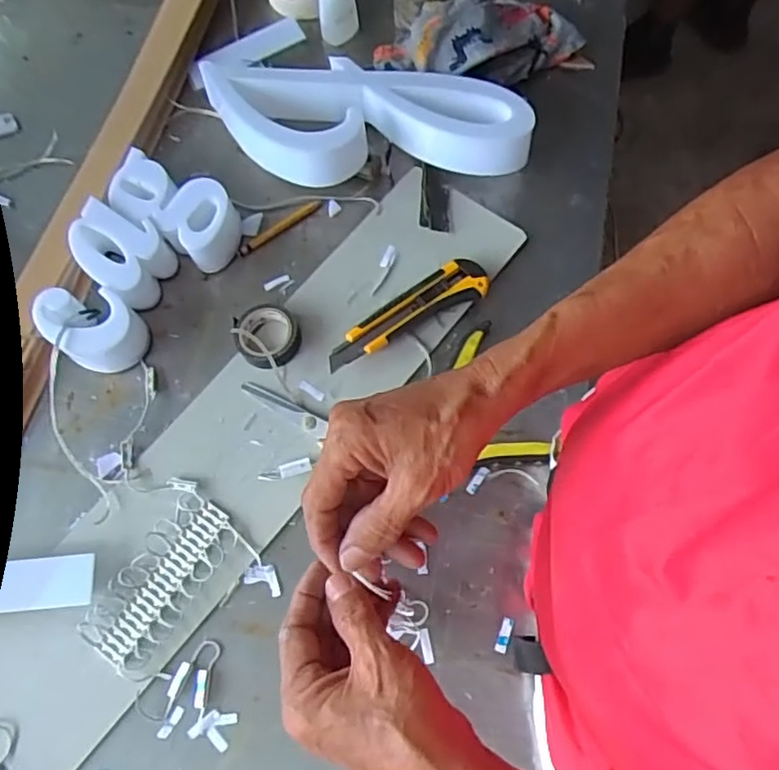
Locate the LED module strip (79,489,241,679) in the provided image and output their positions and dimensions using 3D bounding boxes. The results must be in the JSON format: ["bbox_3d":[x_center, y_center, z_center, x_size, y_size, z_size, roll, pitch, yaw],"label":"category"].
[{"bbox_3d":[-0.183,0.156,0.516,0.064,0.010,0.138,28,75,11],"label":"LED module strip"}]

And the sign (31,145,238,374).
[{"bbox_3d":[-0.236,-0.109,0.598,0.122,0.049,0.197,24,74,10],"label":"sign"}]

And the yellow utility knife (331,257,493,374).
[{"bbox_3d":[0.015,-0.062,0.578,0.160,0.020,0.037,-31,73,-8],"label":"yellow utility knife"}]

